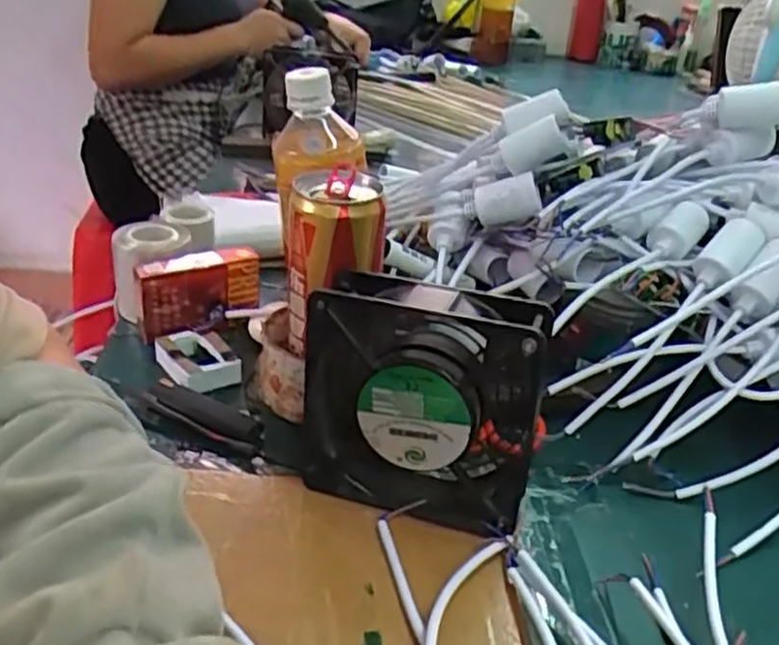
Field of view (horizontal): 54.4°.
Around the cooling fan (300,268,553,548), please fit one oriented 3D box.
[{"bbox_3d":[0.015,0.041,0.399,0.121,0.120,0.046,12,29,14],"label":"cooling fan"}]

